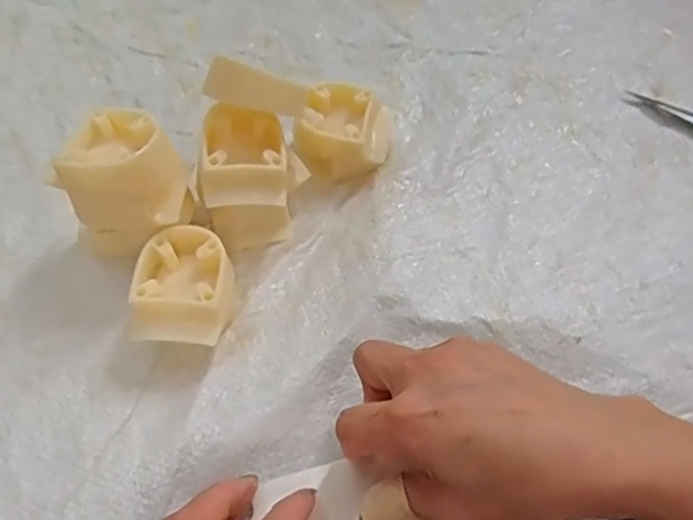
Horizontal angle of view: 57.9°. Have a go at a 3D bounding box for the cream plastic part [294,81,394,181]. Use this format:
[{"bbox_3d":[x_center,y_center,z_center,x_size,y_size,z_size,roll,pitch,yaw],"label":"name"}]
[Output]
[{"bbox_3d":[-0.001,-0.082,0.402,0.057,0.041,0.044,15,58,7],"label":"cream plastic part"}]

